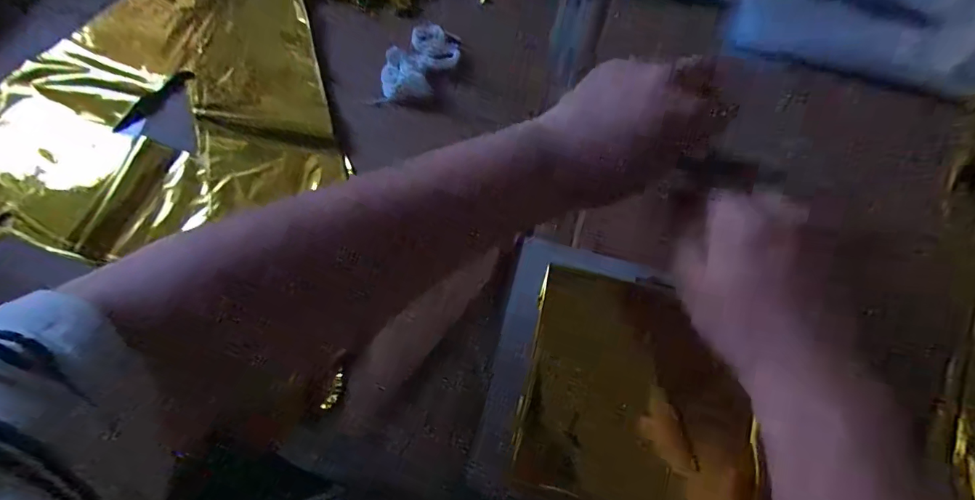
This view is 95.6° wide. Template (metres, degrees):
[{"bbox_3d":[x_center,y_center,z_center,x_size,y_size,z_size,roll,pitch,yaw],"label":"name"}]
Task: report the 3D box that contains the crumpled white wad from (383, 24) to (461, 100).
[{"bbox_3d":[-0.057,-0.155,0.366,0.041,0.017,0.080,29,73,10],"label":"crumpled white wad"}]

